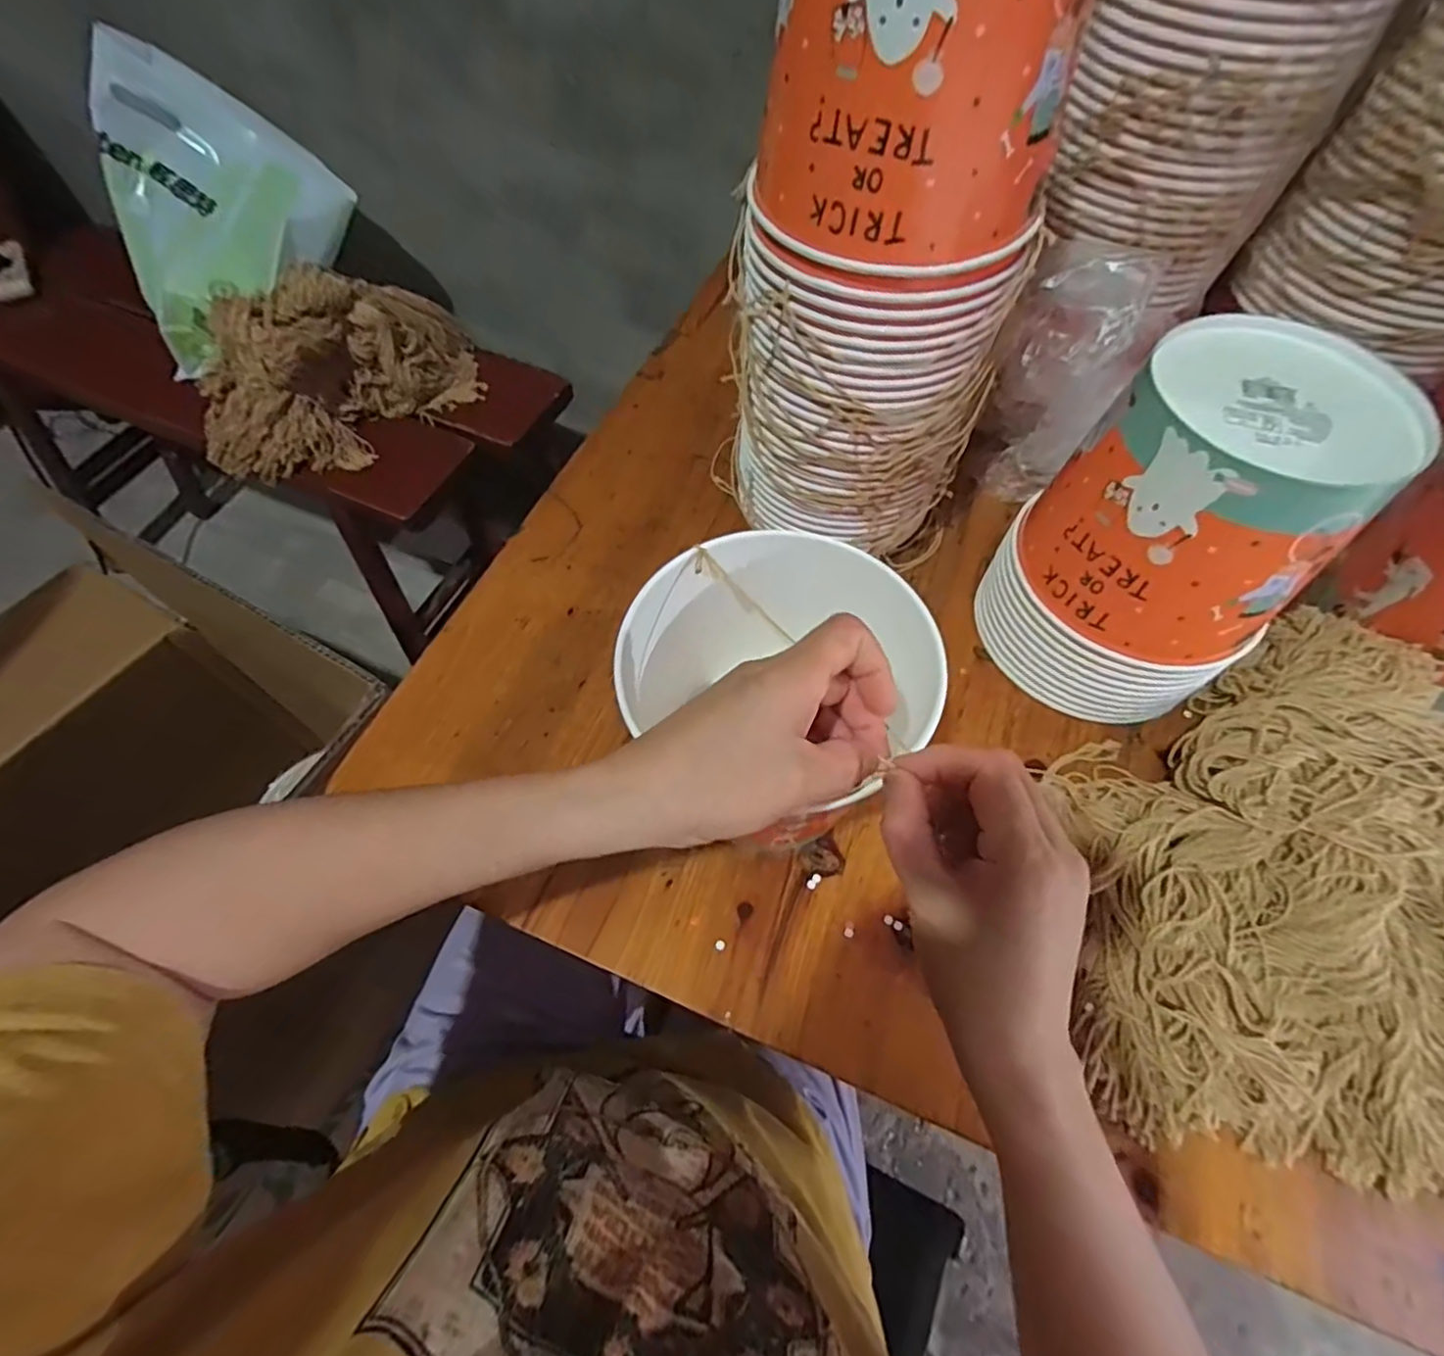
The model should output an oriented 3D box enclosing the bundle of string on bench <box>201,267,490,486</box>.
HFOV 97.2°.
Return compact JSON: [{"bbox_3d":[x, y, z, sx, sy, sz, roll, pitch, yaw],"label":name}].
[{"bbox_3d":[-0.504,-0.400,0.831,0.368,0.174,0.141,-32,67,-18],"label":"bundle of string on bench"}]

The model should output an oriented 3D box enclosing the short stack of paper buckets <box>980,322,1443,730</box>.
[{"bbox_3d":[0.274,-0.082,0.400,0.138,0.203,0.157,-34,67,-19],"label":"short stack of paper buckets"}]

